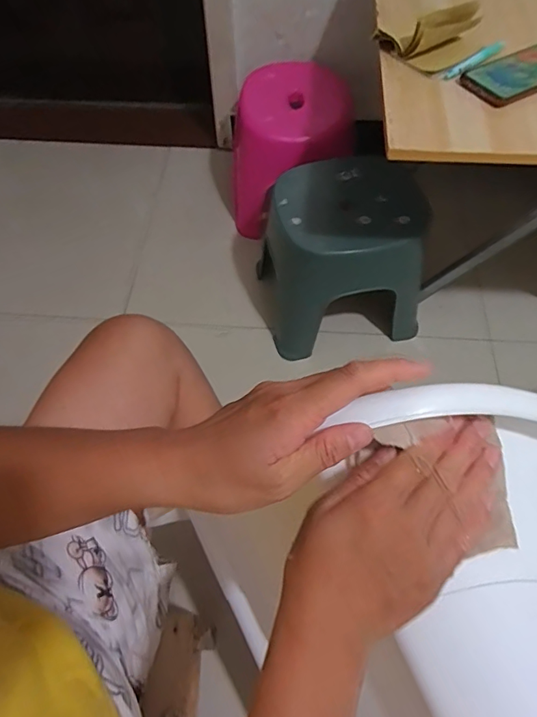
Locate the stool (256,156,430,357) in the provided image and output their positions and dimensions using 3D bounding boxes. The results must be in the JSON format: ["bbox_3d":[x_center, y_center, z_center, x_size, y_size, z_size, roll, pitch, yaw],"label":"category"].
[{"bbox_3d":[0.128,-0.195,0.947,0.254,0.278,0.237,-14,60,-8],"label":"stool"}]

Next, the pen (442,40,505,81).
[{"bbox_3d":[0.273,-0.394,0.638,0.114,0.012,0.015,-35,65,-19],"label":"pen"}]

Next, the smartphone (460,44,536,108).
[{"bbox_3d":[0.331,-0.370,0.622,0.167,0.009,0.080,-27,63,-15],"label":"smartphone"}]

